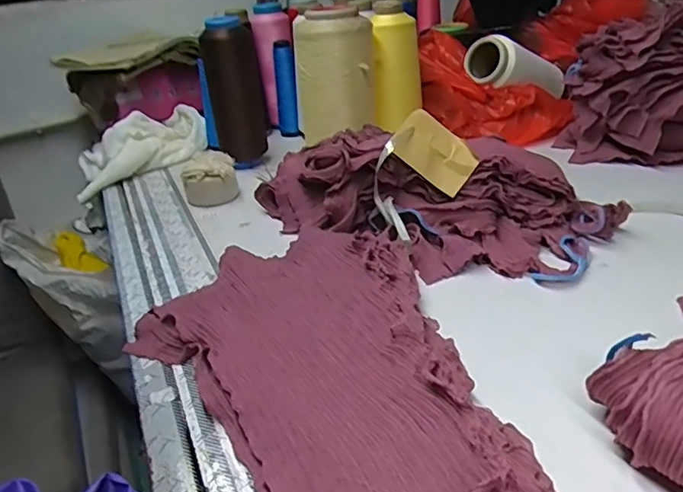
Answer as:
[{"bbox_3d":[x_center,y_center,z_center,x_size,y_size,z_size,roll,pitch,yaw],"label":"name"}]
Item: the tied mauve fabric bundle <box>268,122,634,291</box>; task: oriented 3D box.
[{"bbox_3d":[0.089,-0.067,0.635,0.401,0.096,0.201,15,35,34],"label":"tied mauve fabric bundle"}]

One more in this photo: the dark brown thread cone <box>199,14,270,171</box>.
[{"bbox_3d":[-0.163,-0.238,0.843,0.082,0.208,0.097,-9,28,-6],"label":"dark brown thread cone"}]

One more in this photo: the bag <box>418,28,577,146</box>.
[{"bbox_3d":[0.242,-0.266,0.911,0.237,0.144,0.169,-8,28,-4],"label":"bag"}]

